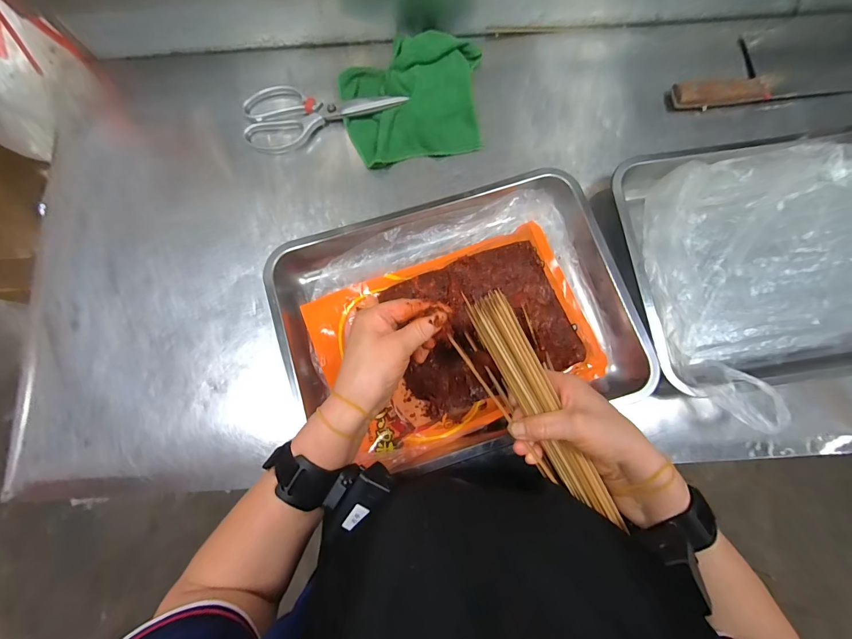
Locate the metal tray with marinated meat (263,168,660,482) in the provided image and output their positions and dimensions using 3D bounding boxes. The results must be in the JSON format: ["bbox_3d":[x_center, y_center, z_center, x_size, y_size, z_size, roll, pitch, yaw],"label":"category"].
[{"bbox_3d":[0.035,-0.004,0.439,0.380,0.041,0.293,-19,78,-3],"label":"metal tray with marinated meat"}]

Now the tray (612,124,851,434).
[{"bbox_3d":[0.431,-0.084,0.438,0.394,0.062,0.311,-15,78,-2],"label":"tray"}]

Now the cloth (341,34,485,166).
[{"bbox_3d":[-0.016,-0.299,0.509,0.189,0.032,0.166,-13,78,-2],"label":"cloth"}]

